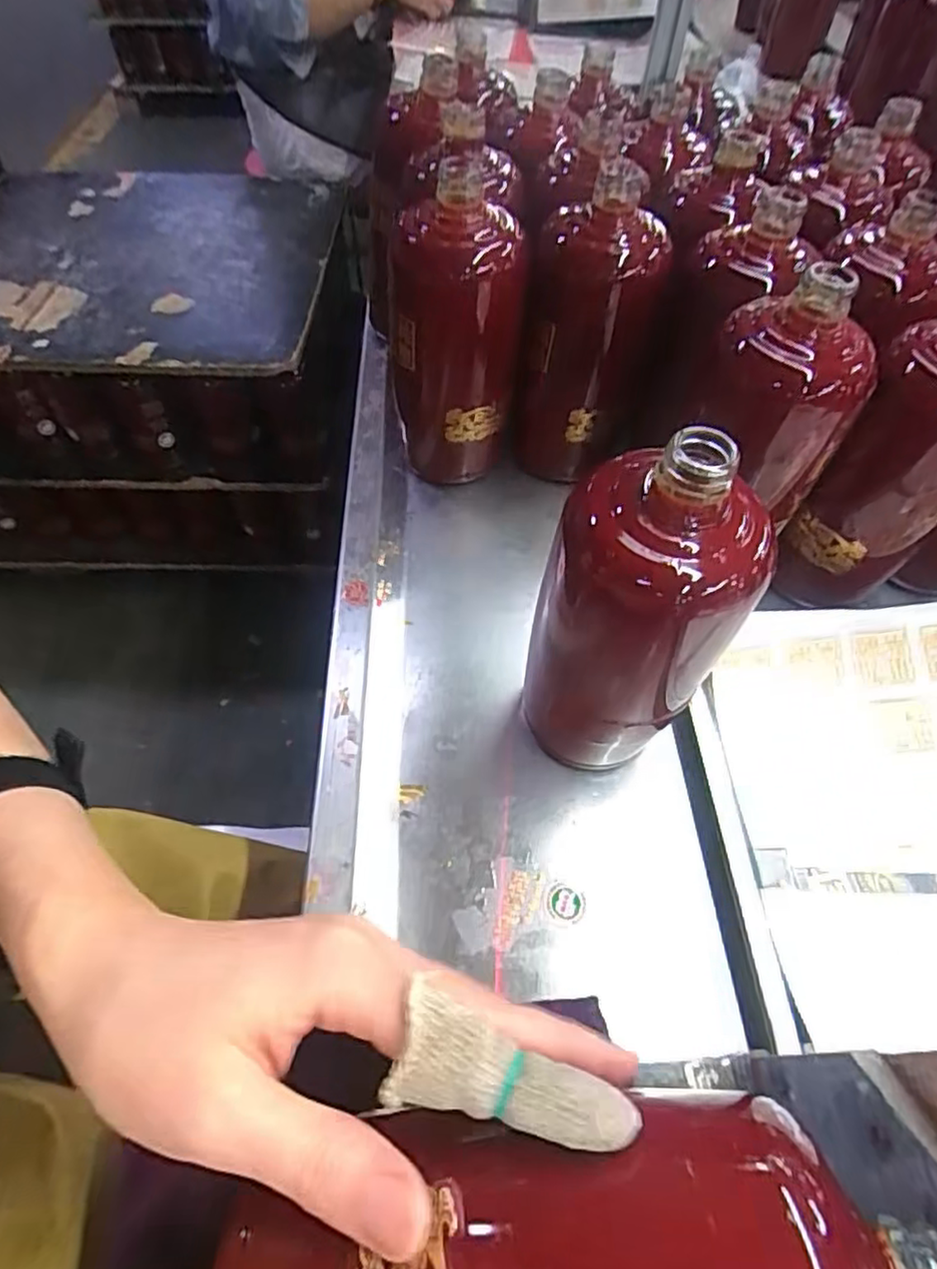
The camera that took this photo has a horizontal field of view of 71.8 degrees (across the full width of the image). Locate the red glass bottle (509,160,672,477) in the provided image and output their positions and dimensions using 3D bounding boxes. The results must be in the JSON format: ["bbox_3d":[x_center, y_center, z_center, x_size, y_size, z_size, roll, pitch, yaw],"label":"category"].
[{"bbox_3d":[0.079,-0.200,0.441,0.081,0.181,0.094,6,54,2],"label":"red glass bottle"}]

